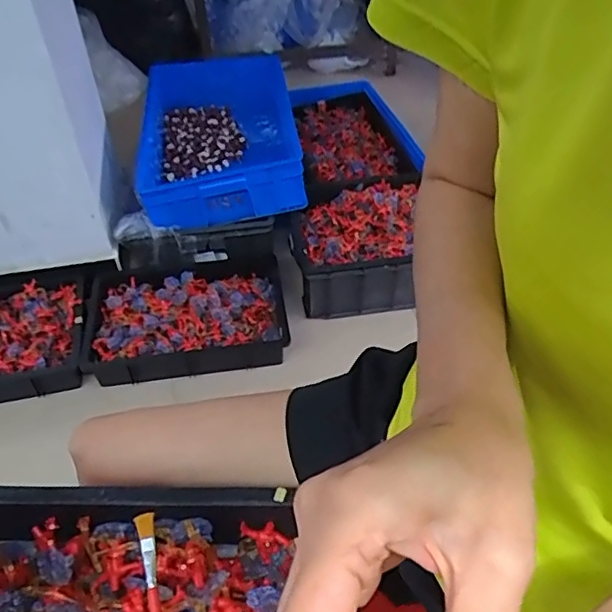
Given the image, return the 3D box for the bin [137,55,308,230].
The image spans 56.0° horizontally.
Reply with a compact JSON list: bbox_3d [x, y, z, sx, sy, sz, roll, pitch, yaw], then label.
[{"bbox_3d":[-0.239,-0.474,1.600,0.427,0.170,0.696,-6,45,-5],"label":"bin"}]

